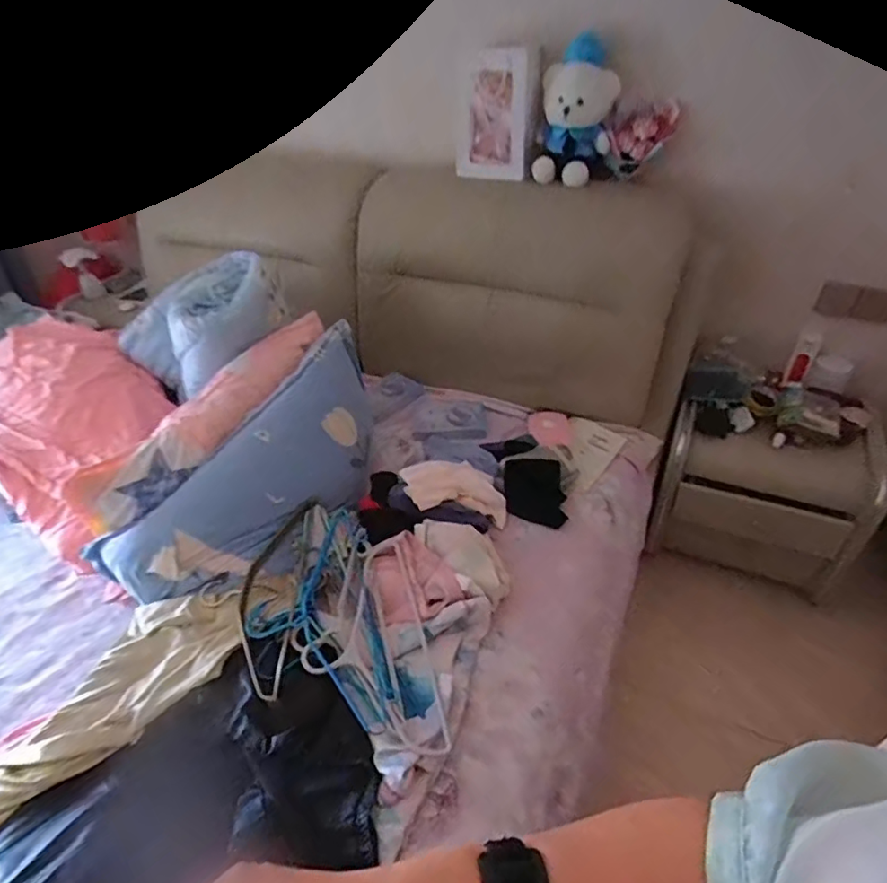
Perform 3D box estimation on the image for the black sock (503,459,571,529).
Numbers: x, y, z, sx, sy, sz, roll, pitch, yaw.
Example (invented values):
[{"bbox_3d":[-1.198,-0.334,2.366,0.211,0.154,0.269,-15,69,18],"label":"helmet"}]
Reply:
[{"bbox_3d":[0.224,0.125,1.325,0.140,0.158,0.030,-2,-3,2],"label":"black sock"}]

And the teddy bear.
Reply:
[{"bbox_3d":[0.364,-0.917,1.508,0.168,0.333,0.161,26,49,30],"label":"teddy bear"}]

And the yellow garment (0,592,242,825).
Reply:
[{"bbox_3d":[-0.620,0.463,0.932,0.558,0.100,0.222,-30,47,-27],"label":"yellow garment"}]

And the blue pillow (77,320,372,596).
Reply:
[{"bbox_3d":[-0.374,0.076,1.233,0.179,0.304,0.710,-14,33,53],"label":"blue pillow"}]

